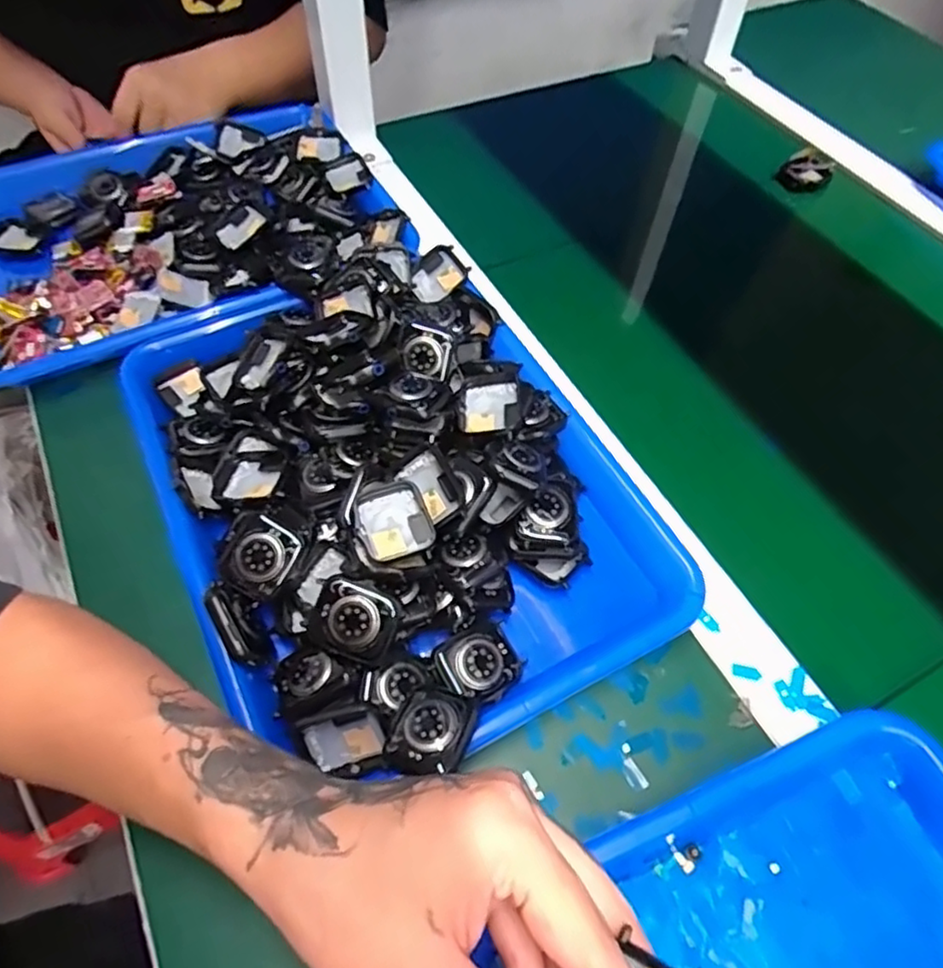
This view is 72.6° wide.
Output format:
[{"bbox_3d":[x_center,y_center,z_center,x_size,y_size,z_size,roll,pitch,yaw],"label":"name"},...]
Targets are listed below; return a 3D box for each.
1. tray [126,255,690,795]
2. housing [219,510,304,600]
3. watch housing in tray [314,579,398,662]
[{"bbox_3d":[-0.051,-0.012,0.383,0.251,0.060,0.330,-26,61,-15],"label":"tray"},{"bbox_3d":[-0.113,0.038,0.340,0.038,0.008,0.040,33,81,0],"label":"housing"},{"bbox_3d":[-0.058,0.068,0.318,0.037,0.007,0.034,20,90,5],"label":"watch housing in tray"}]

